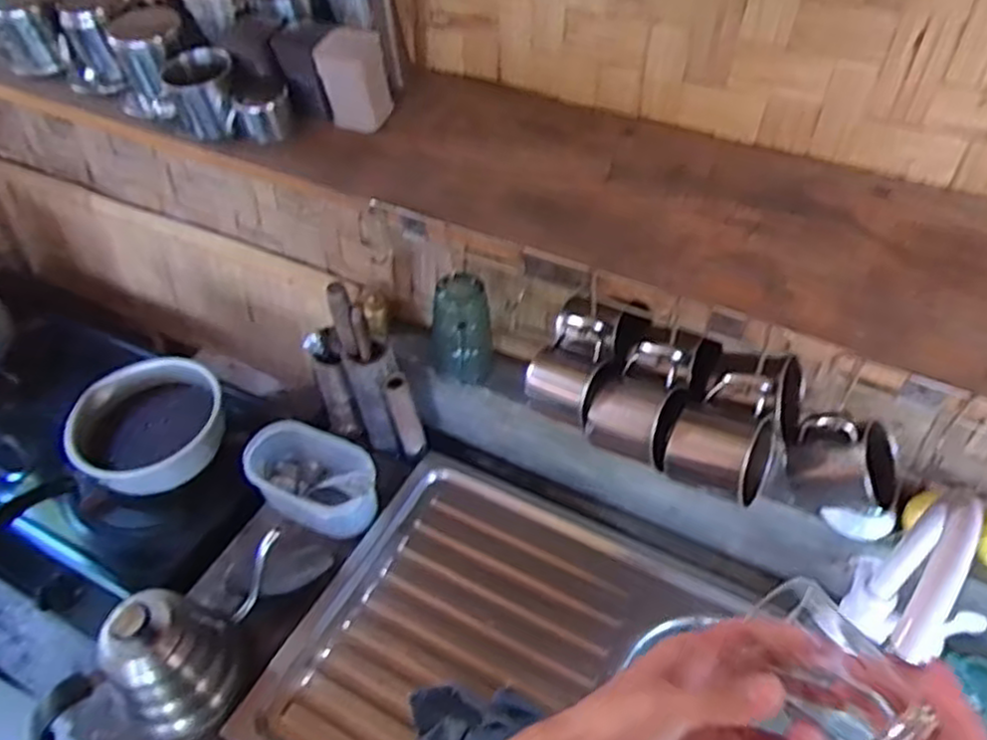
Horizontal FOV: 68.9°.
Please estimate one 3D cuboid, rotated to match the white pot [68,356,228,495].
[{"bbox_3d":[-0.471,0.072,0.983,0.194,0.071,0.184,-3,50,3],"label":"white pot"}]

